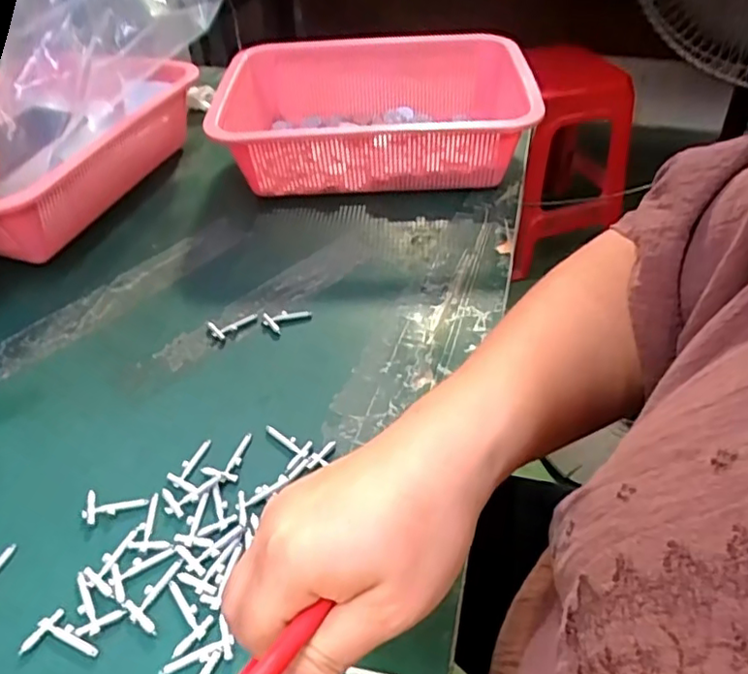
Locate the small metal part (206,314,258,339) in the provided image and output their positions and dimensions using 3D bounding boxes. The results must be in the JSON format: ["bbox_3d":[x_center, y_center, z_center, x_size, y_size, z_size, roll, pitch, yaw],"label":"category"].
[{"bbox_3d":[-0.109,-0.012,0.474,0.035,0.004,0.022,-30,50,-24],"label":"small metal part"}]

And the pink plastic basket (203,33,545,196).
[{"bbox_3d":[-0.005,-0.214,0.605,0.280,0.100,0.201,-4,45,0],"label":"pink plastic basket"}]

